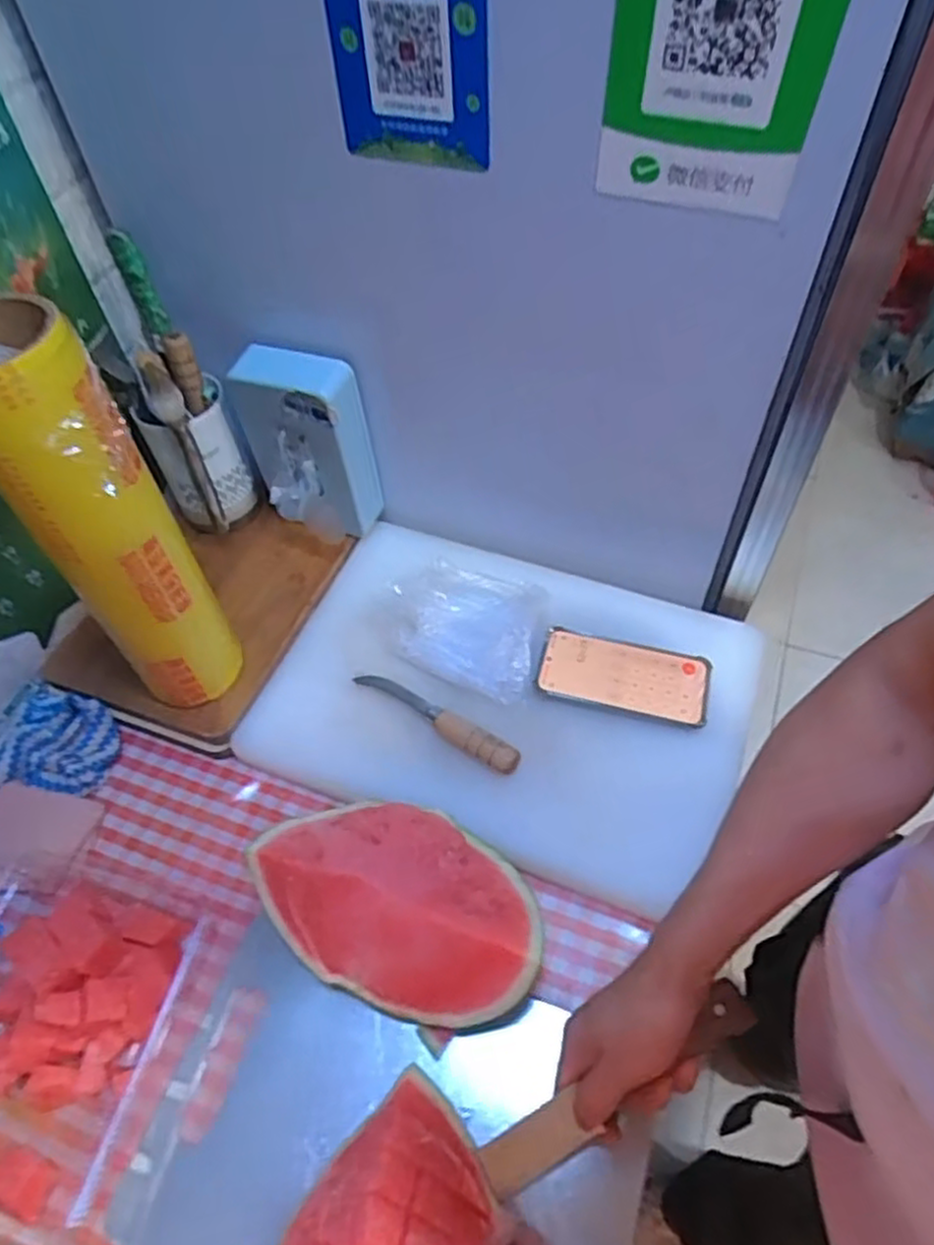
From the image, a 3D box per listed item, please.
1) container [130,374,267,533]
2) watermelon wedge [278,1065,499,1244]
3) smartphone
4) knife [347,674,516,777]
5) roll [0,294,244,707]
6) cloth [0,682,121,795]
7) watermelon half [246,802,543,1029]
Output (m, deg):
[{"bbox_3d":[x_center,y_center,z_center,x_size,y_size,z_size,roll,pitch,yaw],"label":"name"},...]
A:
[{"bbox_3d":[-0.284,-0.178,0.796,0.090,0.152,0.085,26,60,20],"label":"container"},{"bbox_3d":[-0.047,0.366,0.442,0.116,0.074,0.139,37,64,26],"label":"watermelon wedge"},{"bbox_3d":[0.147,0.048,0.696,0.153,0.012,0.076,12,56,12],"label":"smartphone"},{"bbox_3d":[-0.029,0.085,0.676,0.176,0.018,0.022,30,61,22],"label":"knife"},{"bbox_3d":[-0.279,-0.062,0.589,0.091,0.360,0.107,-32,59,-18],"label":"roll"},{"bbox_3d":[-0.392,0.113,0.699,0.115,0.039,0.110,8,55,9],"label":"cloth"},{"bbox_3d":[-0.048,0.210,0.564,0.215,0.090,0.139,21,58,17],"label":"watermelon half"}]

